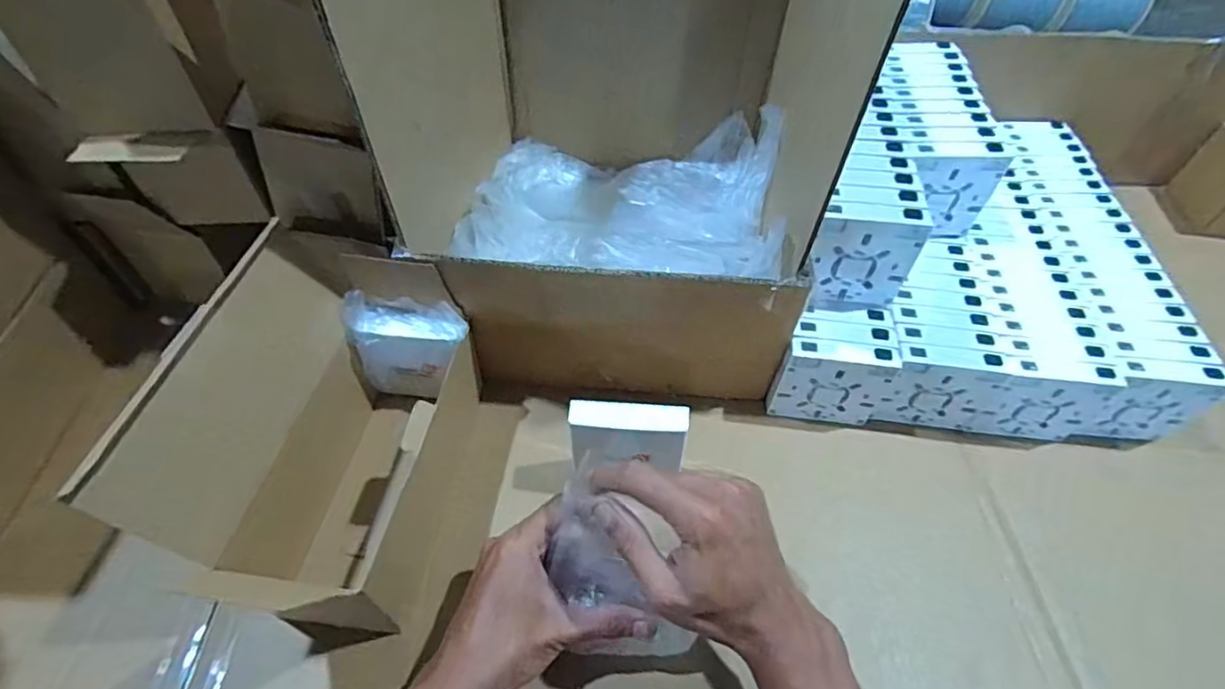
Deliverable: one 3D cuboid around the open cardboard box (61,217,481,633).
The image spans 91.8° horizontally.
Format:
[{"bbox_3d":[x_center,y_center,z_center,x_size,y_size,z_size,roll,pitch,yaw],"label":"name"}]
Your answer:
[{"bbox_3d":[-0.184,0.057,0.417,0.134,0.176,0.223,8,52,4],"label":"open cardboard box"}]

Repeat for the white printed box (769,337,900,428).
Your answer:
[{"bbox_3d":[0.183,0.032,0.500,0.088,0.083,0.024,8,52,4],"label":"white printed box"}]

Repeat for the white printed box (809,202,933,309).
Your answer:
[{"bbox_3d":[0.198,-0.070,0.475,0.078,0.087,0.023,6,52,3],"label":"white printed box"}]

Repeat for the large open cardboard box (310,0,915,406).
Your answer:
[{"bbox_3d":[-0.004,-0.190,0.485,0.335,0.349,0.333,8,52,4],"label":"large open cardboard box"}]

